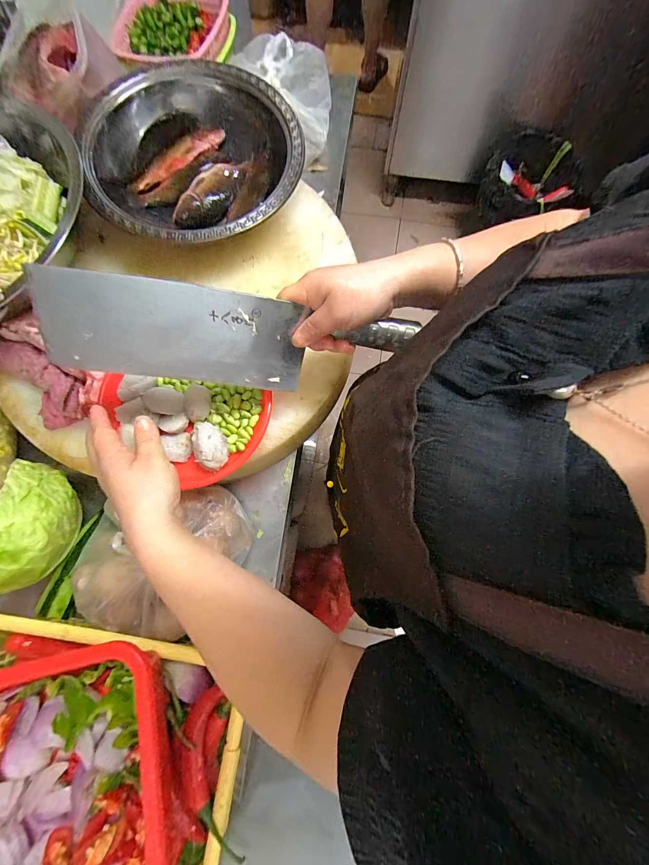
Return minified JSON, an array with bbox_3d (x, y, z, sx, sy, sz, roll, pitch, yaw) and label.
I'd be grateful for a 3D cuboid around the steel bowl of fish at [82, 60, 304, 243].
[{"bbox_3d":[-0.154,-0.338,0.420,0.245,0.082,0.242,0,77,1],"label":"steel bowl of fish"}]

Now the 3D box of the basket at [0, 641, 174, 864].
[{"bbox_3d":[-0.230,0.303,0.277,0.207,0.089,0.207,-15,77,-3],"label":"basket"}]

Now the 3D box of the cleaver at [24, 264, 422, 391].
[{"bbox_3d":[-0.070,-0.079,0.296,0.308,0.087,0.015,1,37,-20],"label":"cleaver"}]

